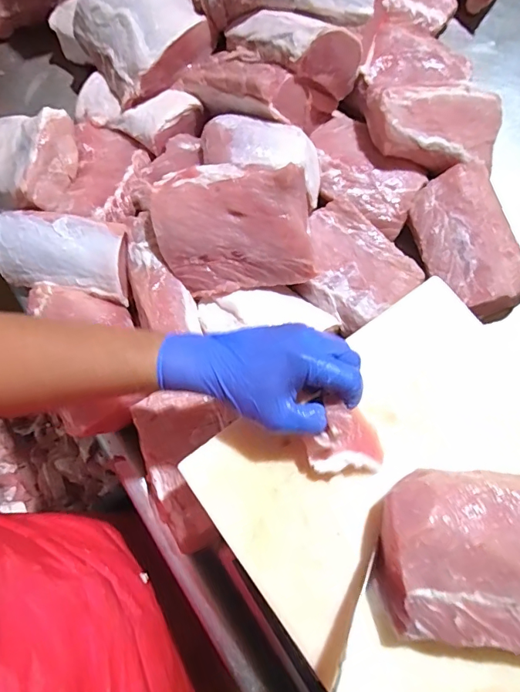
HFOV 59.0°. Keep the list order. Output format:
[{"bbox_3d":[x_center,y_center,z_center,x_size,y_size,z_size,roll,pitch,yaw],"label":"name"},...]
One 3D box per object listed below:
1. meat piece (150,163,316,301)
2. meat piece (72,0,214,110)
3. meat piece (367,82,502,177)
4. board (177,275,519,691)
[{"bbox_3d":[-0.030,-0.127,0.496,0.168,0.083,0.121,-7,75,-2],"label":"meat piece"},{"bbox_3d":[-0.147,-0.399,0.568,0.143,0.062,0.158,-30,77,-7],"label":"meat piece"},{"bbox_3d":[0.219,-0.275,0.556,0.173,0.055,0.105,-1,75,0],"label":"meat piece"},{"bbox_3d":[0.167,0.161,0.383,0.312,0.030,0.372,-35,77,-12],"label":"board"}]

